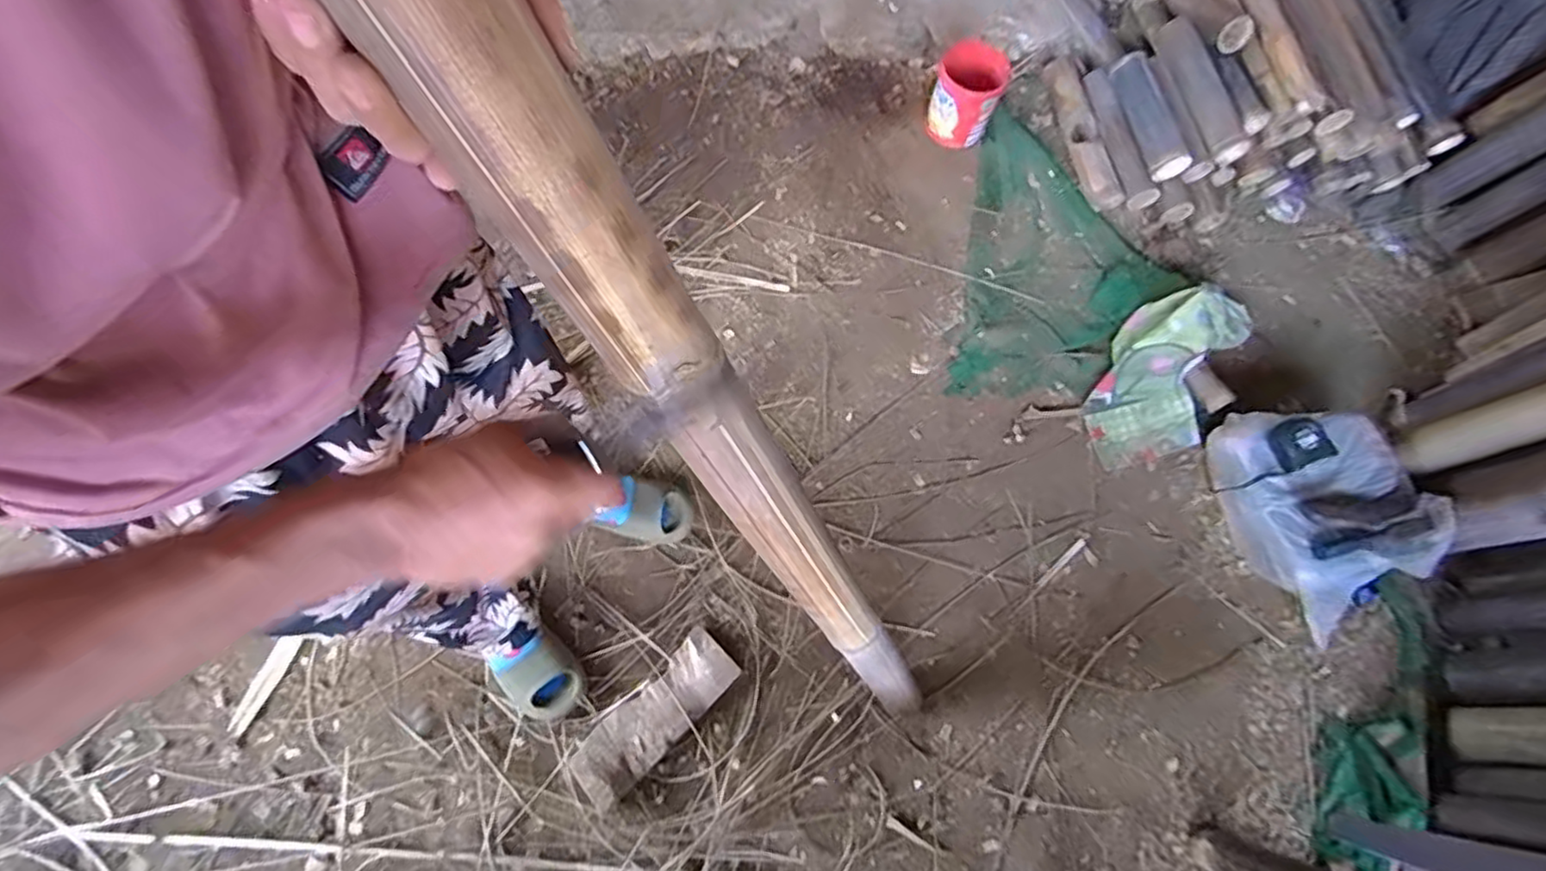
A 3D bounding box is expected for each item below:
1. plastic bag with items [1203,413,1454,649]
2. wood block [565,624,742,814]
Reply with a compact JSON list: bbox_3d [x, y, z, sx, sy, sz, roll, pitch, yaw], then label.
[{"bbox_3d":[0.981,0.133,1.173,0.298,0.144,0.388,-12,72,-5],"label":"plastic bag with items"},{"bbox_3d":[-0.190,0.450,1.071,0.294,0.048,0.108,-43,77,-15],"label":"wood block"}]

